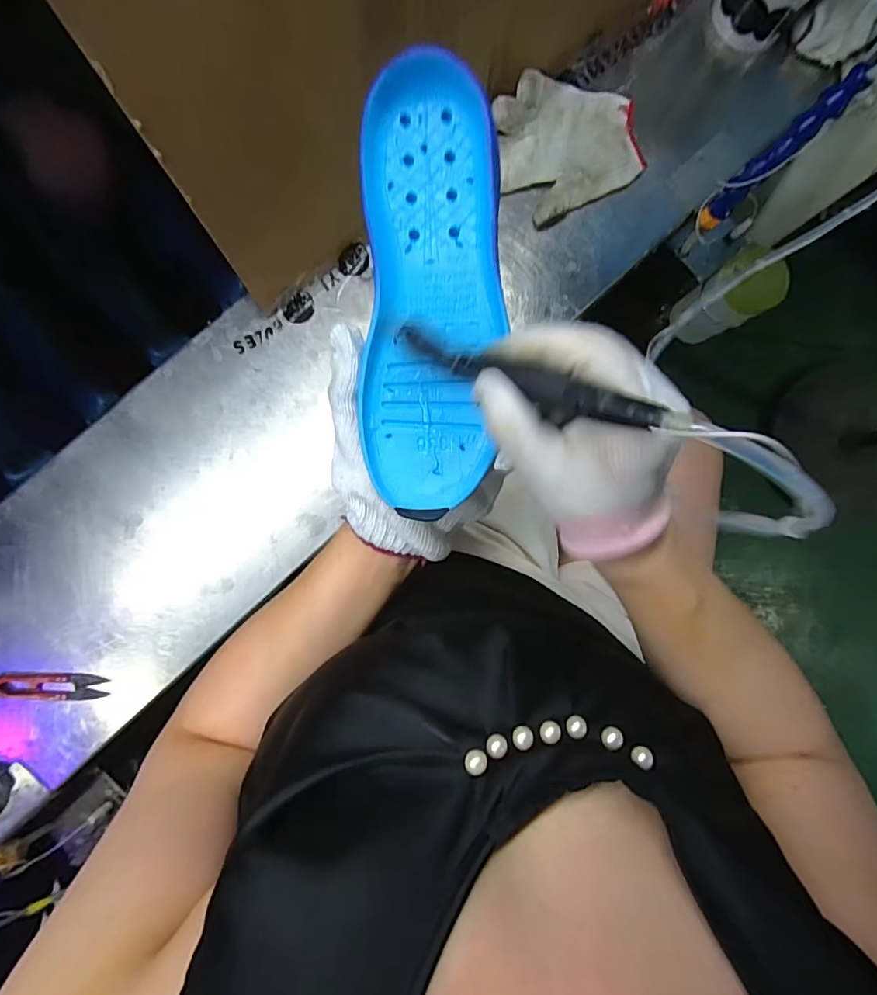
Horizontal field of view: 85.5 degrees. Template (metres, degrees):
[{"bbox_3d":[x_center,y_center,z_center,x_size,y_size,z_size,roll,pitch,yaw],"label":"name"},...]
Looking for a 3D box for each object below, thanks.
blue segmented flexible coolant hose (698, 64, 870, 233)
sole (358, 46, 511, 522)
[{"bbox_3d":[0.308,-0.313,0.442,0.017,0.159,0.022,-39,91,-24],"label":"blue segmented flexible coolant hose"},{"bbox_3d":[-0.003,-0.103,0.260,0.074,0.022,0.219,1,102,-2],"label":"sole"}]

